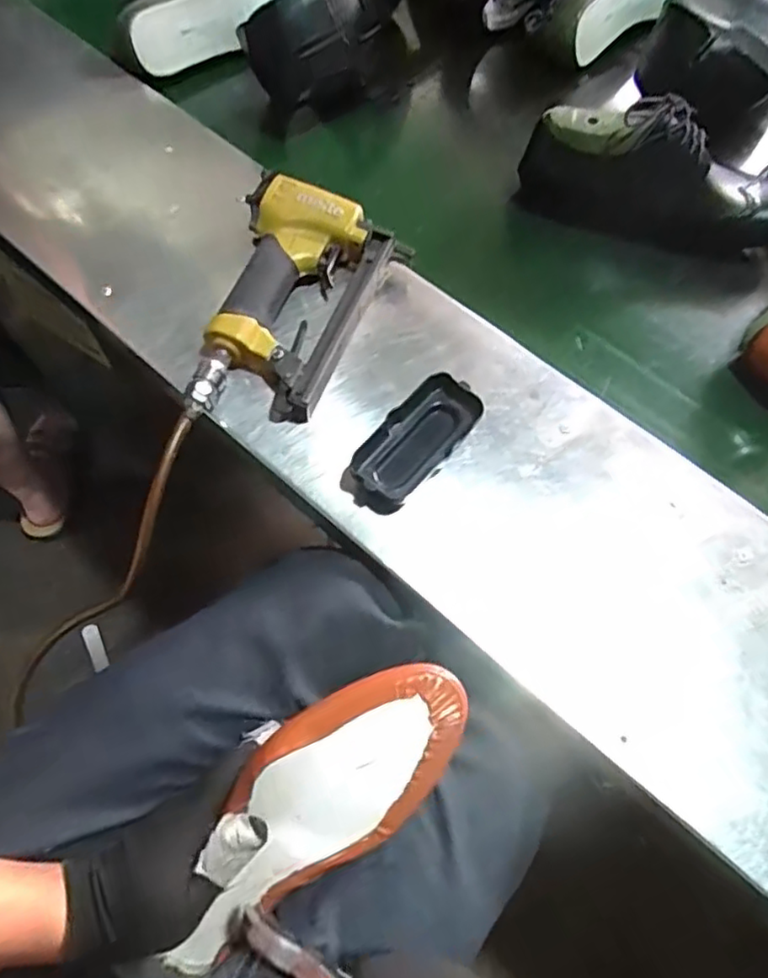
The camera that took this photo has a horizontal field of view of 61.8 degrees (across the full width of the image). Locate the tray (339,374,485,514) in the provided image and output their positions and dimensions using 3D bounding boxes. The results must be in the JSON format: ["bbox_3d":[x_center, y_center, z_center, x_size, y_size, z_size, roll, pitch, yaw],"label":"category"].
[{"bbox_3d":[0.023,-0.033,0.484,0.049,0.033,0.116,36,71,14],"label":"tray"}]

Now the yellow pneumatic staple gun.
[{"bbox_3d":[-0.085,-0.149,0.524,0.131,0.043,0.221,25,69,10],"label":"yellow pneumatic staple gun"}]

